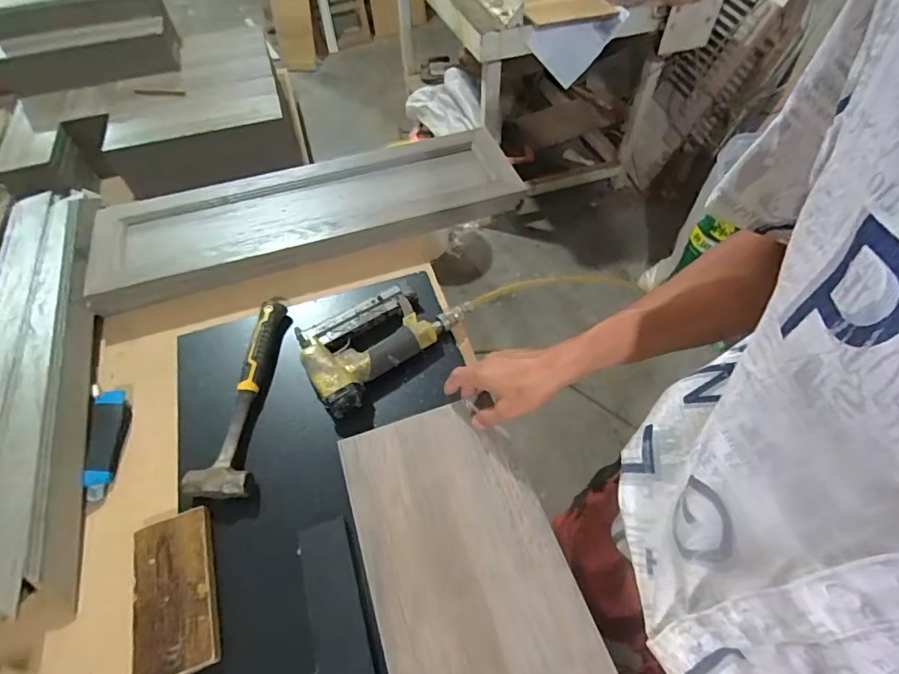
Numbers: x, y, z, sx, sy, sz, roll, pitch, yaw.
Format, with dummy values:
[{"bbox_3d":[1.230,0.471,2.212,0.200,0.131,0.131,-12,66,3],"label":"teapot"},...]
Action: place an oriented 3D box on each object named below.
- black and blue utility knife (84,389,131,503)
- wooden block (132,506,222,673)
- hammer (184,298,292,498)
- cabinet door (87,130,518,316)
[{"bbox_3d":[-0.424,0.127,0.577,0.040,0.020,0.136,-9,54,-5],"label":"black and blue utility knife"},{"bbox_3d":[-0.279,0.258,0.477,0.075,0.016,0.150,-17,55,-11],"label":"wooden block"},{"bbox_3d":[-0.261,0.065,0.601,0.067,0.028,0.271,0,54,2],"label":"hammer"},{"bbox_3d":[-0.222,-0.214,0.772,0.675,0.045,0.224,-15,57,-9],"label":"cabinet door"}]

